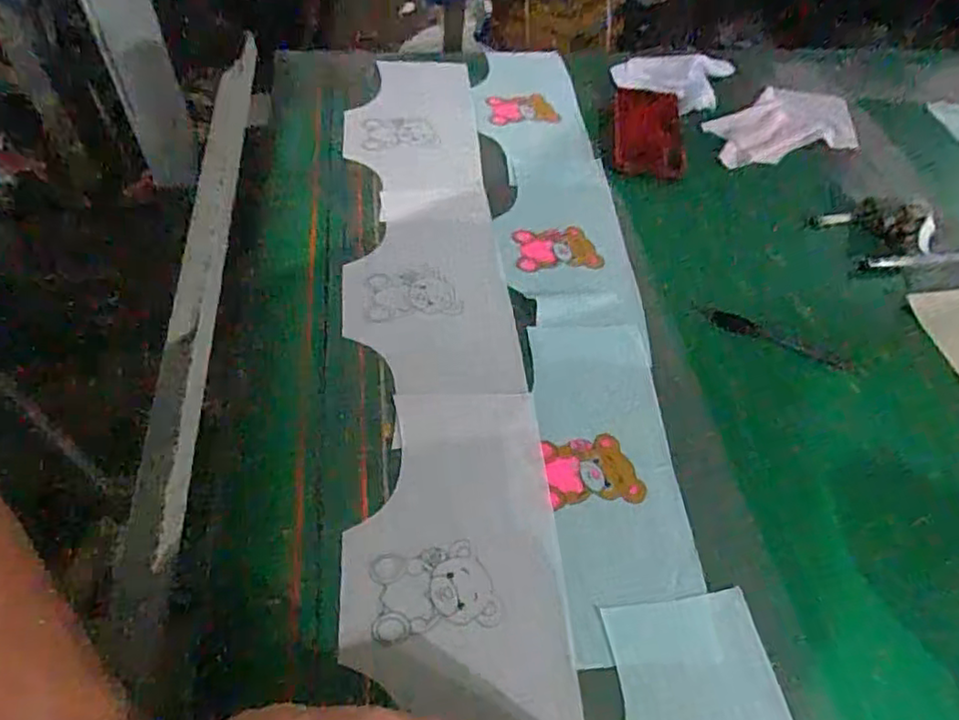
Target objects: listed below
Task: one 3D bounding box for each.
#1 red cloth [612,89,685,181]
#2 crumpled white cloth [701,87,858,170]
[{"bbox_3d":[0.204,-0.281,0.796,0.084,0.014,0.168,8,52,2],"label":"red cloth"},{"bbox_3d":[0.379,-0.298,0.824,0.223,0.010,0.111,-18,56,-17],"label":"crumpled white cloth"}]

